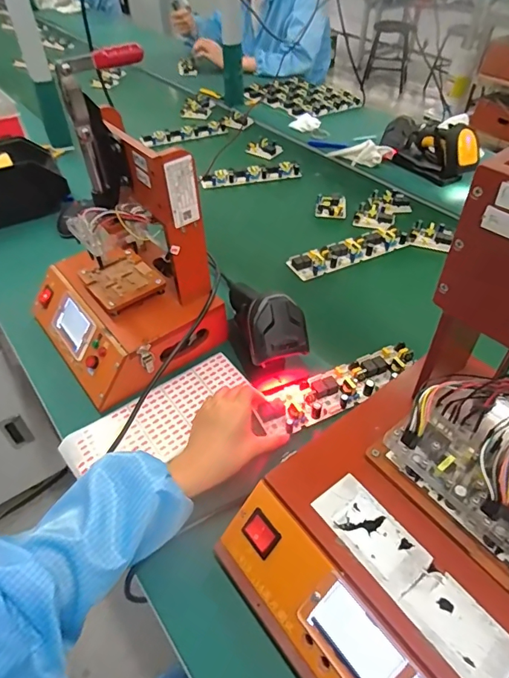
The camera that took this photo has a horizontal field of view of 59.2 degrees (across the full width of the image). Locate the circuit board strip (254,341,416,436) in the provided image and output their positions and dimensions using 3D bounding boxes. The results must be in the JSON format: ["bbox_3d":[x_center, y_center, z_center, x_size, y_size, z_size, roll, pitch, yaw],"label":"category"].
[{"bbox_3d":[0.119,0.060,0.595,0.227,0.017,0.066,-23,50,-17],"label":"circuit board strip"}]

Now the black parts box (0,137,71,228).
[{"bbox_3d":[-0.520,-0.328,0.929,0.222,0.118,0.177,-23,50,-20],"label":"black parts box"}]

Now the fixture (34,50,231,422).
[{"bbox_3d":[-0.194,-0.126,0.578,0.208,0.337,0.241,-29,52,-25],"label":"fixture"}]

